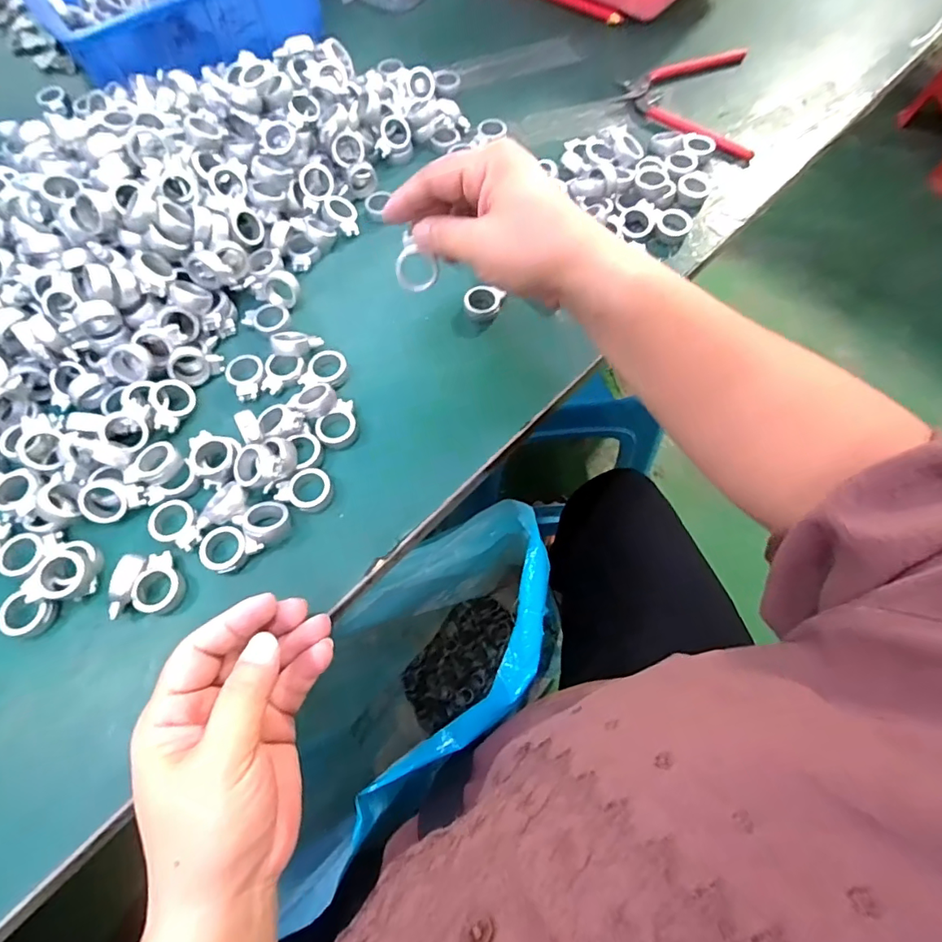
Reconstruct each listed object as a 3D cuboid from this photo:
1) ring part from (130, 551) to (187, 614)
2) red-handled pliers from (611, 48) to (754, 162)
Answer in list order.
[{"bbox_3d":[-0.176,0.062,0.290,0.021,0.015,0.034,-9,65,-3],"label":"ring part"},{"bbox_3d":[0.189,-0.333,0.458,0.111,0.013,0.143,9,65,5],"label":"red-handled pliers"}]

